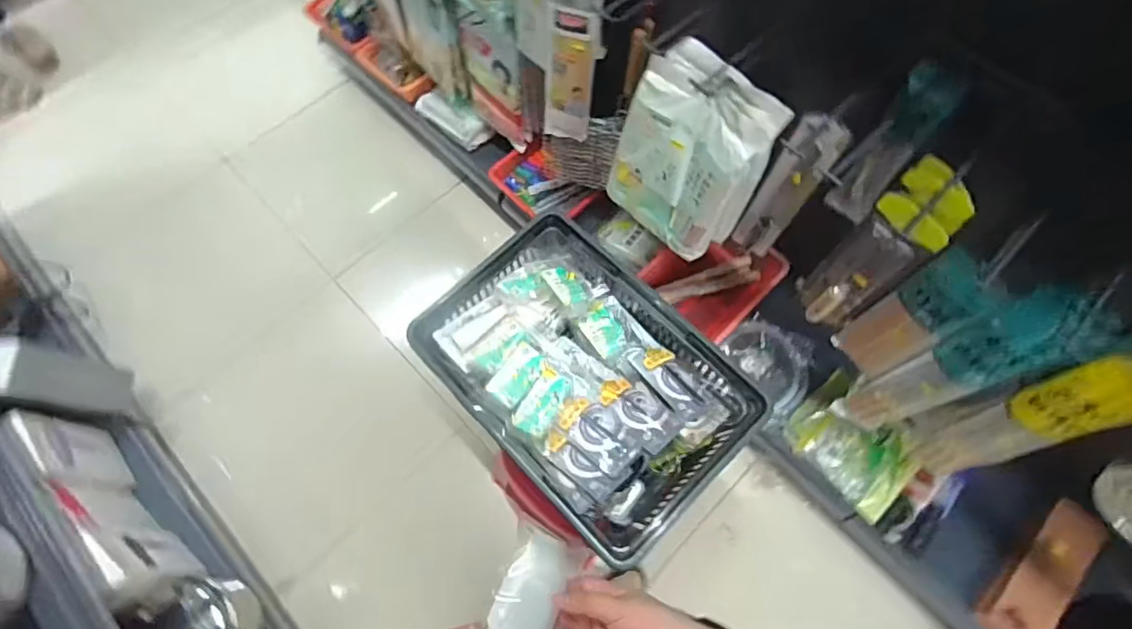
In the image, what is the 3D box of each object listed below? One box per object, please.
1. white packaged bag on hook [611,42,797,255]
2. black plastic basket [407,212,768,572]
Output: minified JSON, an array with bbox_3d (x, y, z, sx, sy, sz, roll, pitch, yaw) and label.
[{"bbox_3d":[0.212,-0.267,0.970,0.244,0.325,0.136,38,73,14],"label":"white packaged bag on hook"},{"bbox_3d":[0.027,0.085,0.844,0.326,0.113,0.468,-41,74,-15],"label":"black plastic basket"}]

